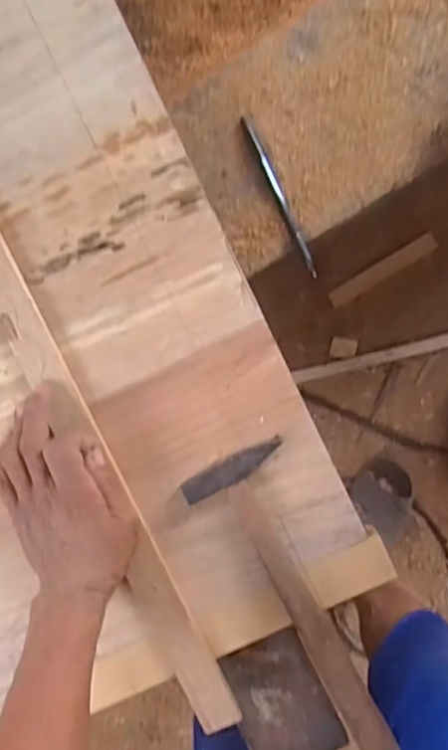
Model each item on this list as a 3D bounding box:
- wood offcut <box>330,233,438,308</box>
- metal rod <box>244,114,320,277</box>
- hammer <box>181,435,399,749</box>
[{"bbox_3d":[0.304,-0.199,1.139,0.220,0.013,0.036,-32,93,6],"label":"wood offcut"},{"bbox_3d":[0.050,-0.158,0.522,0.010,0.011,0.151,-24,93,6],"label":"metal rod"},{"bbox_3d":[0.070,0.187,0.484,0.078,0.024,0.274,-30,91,5],"label":"hammer"}]

